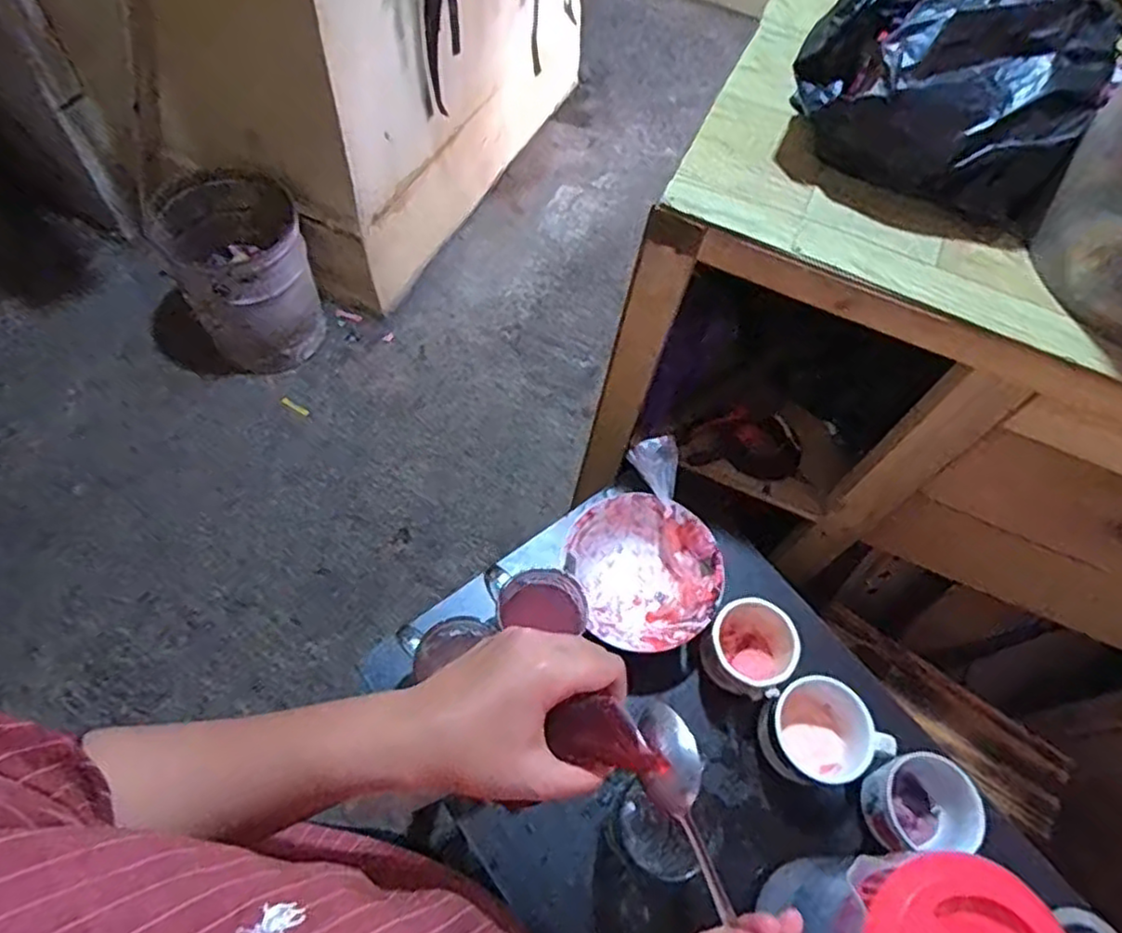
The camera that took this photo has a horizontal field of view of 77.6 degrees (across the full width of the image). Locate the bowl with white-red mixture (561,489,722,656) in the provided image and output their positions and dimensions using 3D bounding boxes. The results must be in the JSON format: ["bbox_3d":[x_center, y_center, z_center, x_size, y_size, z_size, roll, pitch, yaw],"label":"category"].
[{"bbox_3d":[0.078,0.104,0.683,0.146,0.049,0.154,-19,65,-13],"label":"bowl with white-red mixture"}]

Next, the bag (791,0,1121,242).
[{"bbox_3d":[0.311,-0.319,0.559,0.218,0.113,0.191,23,63,9],"label":"bag"}]

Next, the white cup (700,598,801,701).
[{"bbox_3d":[0.174,0.165,0.651,0.077,0.066,0.089,22,63,8],"label":"white cup"}]

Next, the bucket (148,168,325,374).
[{"bbox_3d":[-0.739,-0.452,1.598,0.317,0.332,0.371,-21,65,-14],"label":"bucket"}]

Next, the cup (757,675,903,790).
[{"bbox_3d":[0.229,0.235,0.619,0.096,0.064,0.089,-24,66,-16],"label":"cup"}]

